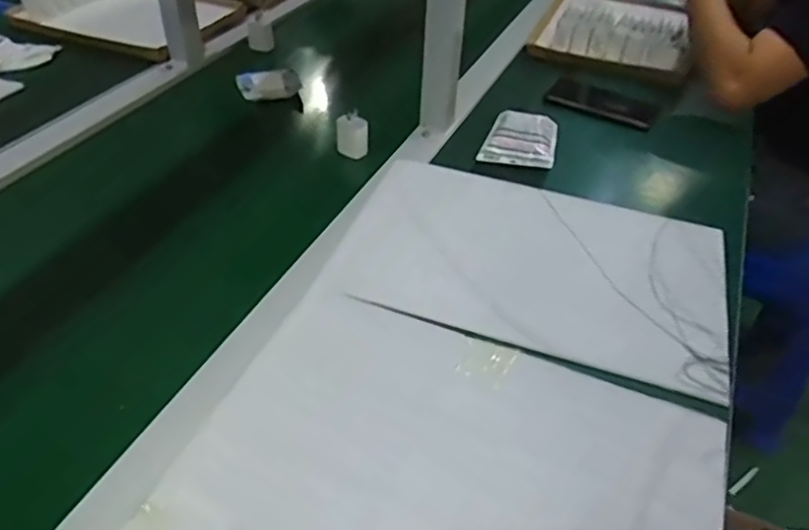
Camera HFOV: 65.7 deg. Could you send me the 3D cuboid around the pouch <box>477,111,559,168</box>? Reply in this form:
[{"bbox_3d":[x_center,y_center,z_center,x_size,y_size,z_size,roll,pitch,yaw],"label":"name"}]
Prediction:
[{"bbox_3d":[0.158,-0.171,0.854,0.097,0.031,0.111,11,42,8],"label":"pouch"}]

